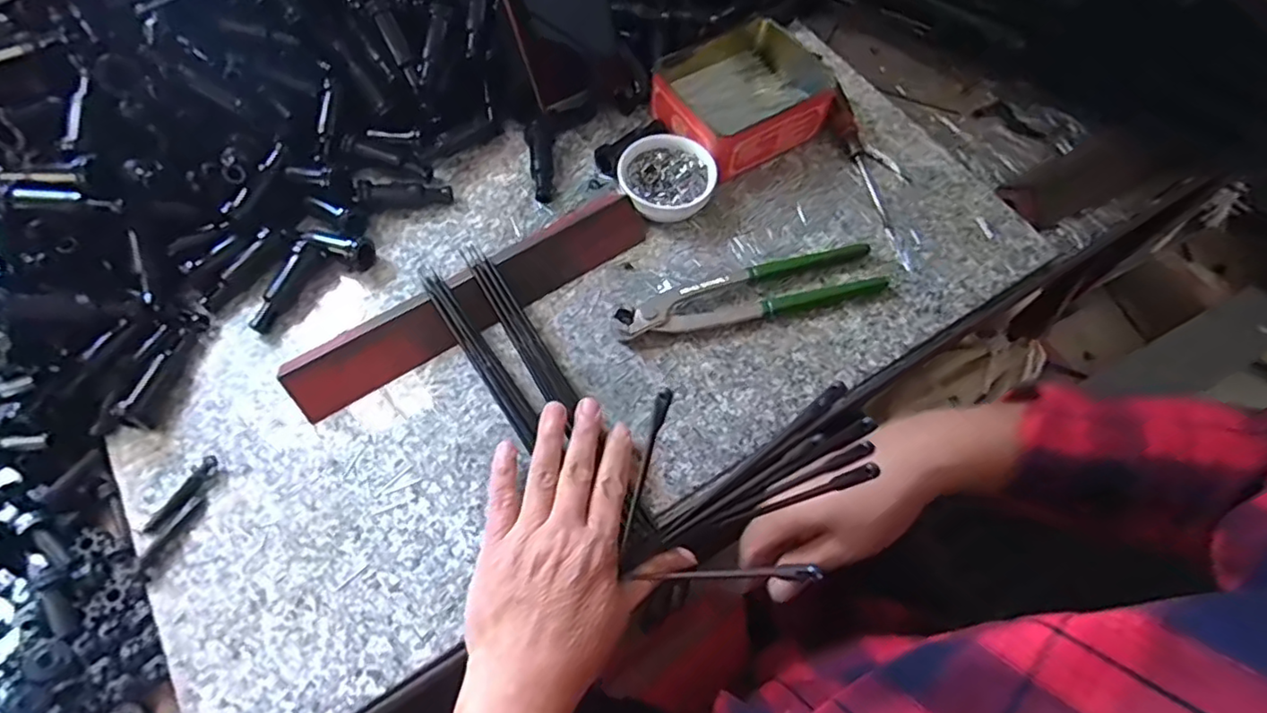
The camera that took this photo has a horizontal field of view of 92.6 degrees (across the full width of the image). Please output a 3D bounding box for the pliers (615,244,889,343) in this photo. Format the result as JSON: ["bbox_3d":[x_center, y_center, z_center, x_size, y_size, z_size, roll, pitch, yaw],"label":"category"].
[{"bbox_3d":[0.083,-0.045,0.428,0.193,0.016,0.040,-13,65,-9],"label":"pliers"}]

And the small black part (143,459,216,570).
[{"bbox_3d":[-0.265,0.080,0.354,0.011,0.007,0.050,34,67,14],"label":"small black part"}]

